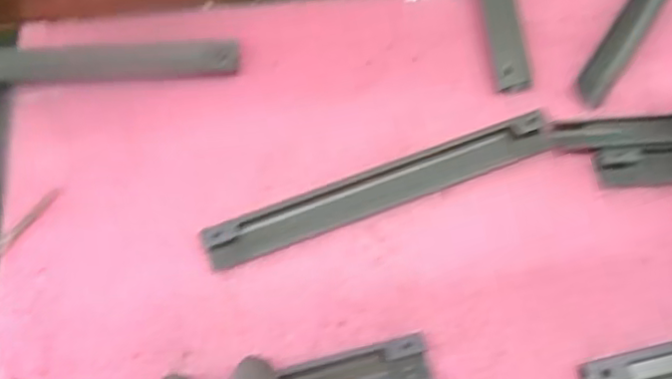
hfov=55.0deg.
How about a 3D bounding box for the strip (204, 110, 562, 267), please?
[{"bbox_3d":[0.019,-0.002,0.260,0.145,0.011,0.018,-19,72,-4],"label":"strip"}]

